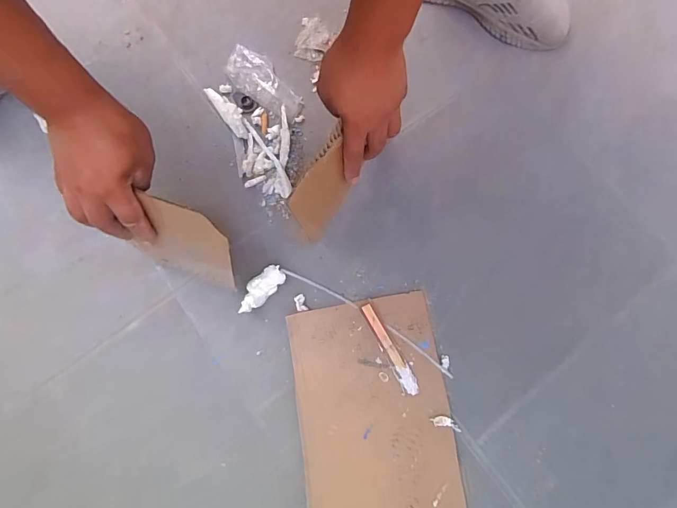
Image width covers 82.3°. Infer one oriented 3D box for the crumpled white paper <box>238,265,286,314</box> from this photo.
[{"bbox_3d":[-0.106,0.048,0.530,0.030,0.031,0.075,44,81,9],"label":"crumpled white paper"}]

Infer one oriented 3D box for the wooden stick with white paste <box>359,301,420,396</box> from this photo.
[{"bbox_3d":[0.067,0.126,0.514,0.018,0.013,0.130,-29,79,-6],"label":"wooden stick with white paste"}]

